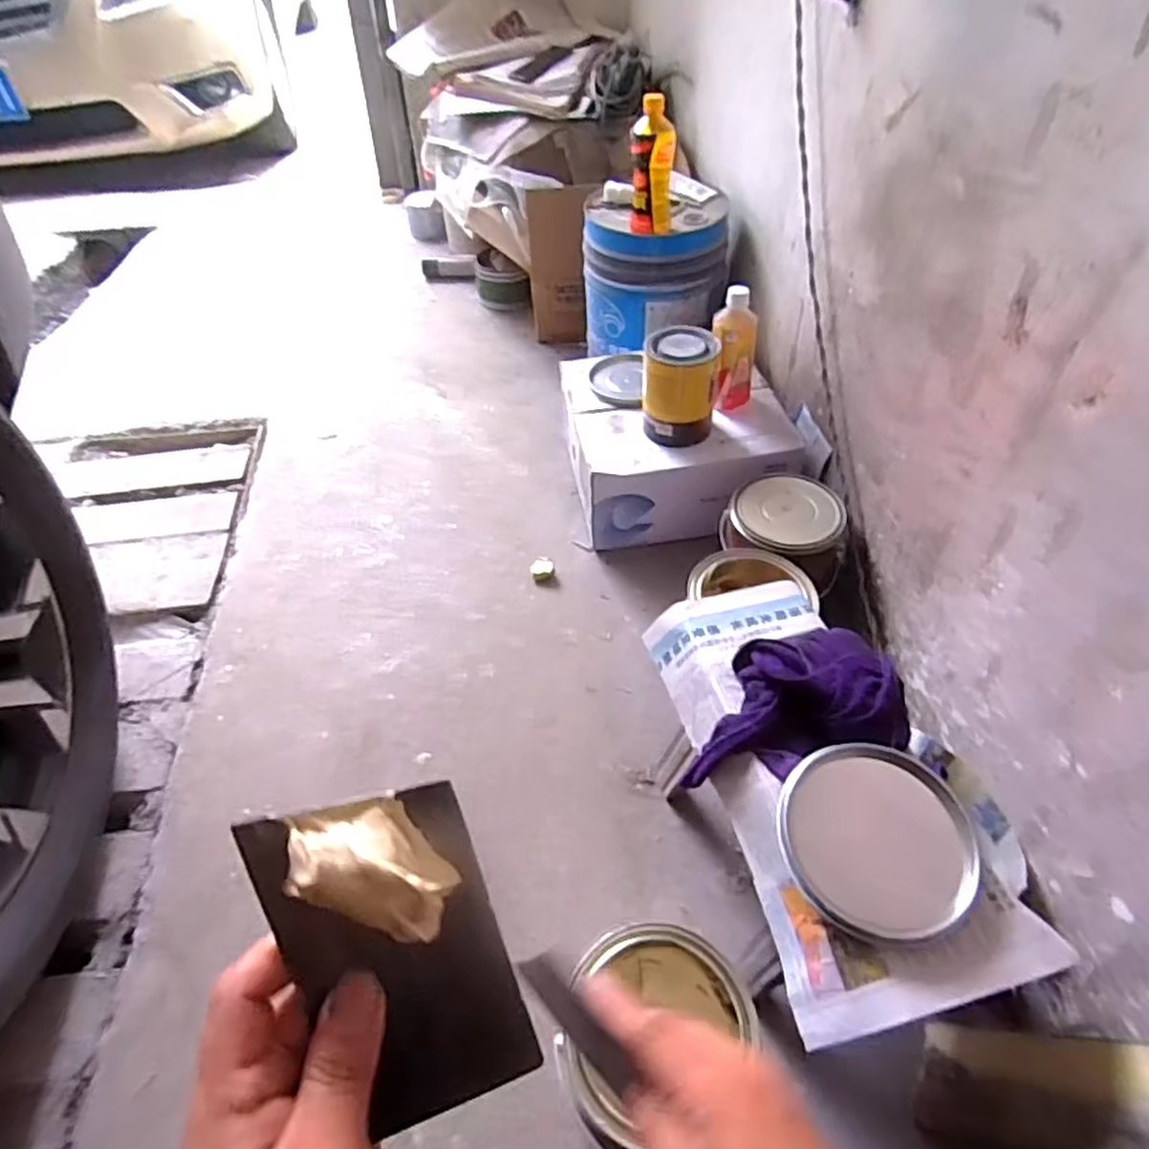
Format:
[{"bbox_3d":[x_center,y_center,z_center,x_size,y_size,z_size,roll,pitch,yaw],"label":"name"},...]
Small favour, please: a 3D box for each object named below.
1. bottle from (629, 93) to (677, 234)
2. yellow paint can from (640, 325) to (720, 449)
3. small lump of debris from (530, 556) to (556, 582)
[{"bbox_3d":[0.126,-0.652,1.120,0.075,0.192,0.044,9,48,8],"label":"bottle"},{"bbox_3d":[0.160,-0.290,1.041,0.111,0.135,0.126,6,48,5],"label":"yellow paint can"},{"bbox_3d":[-0.050,-0.009,1.086,0.039,0.029,0.030,-3,48,-3],"label":"small lump of debris"}]

